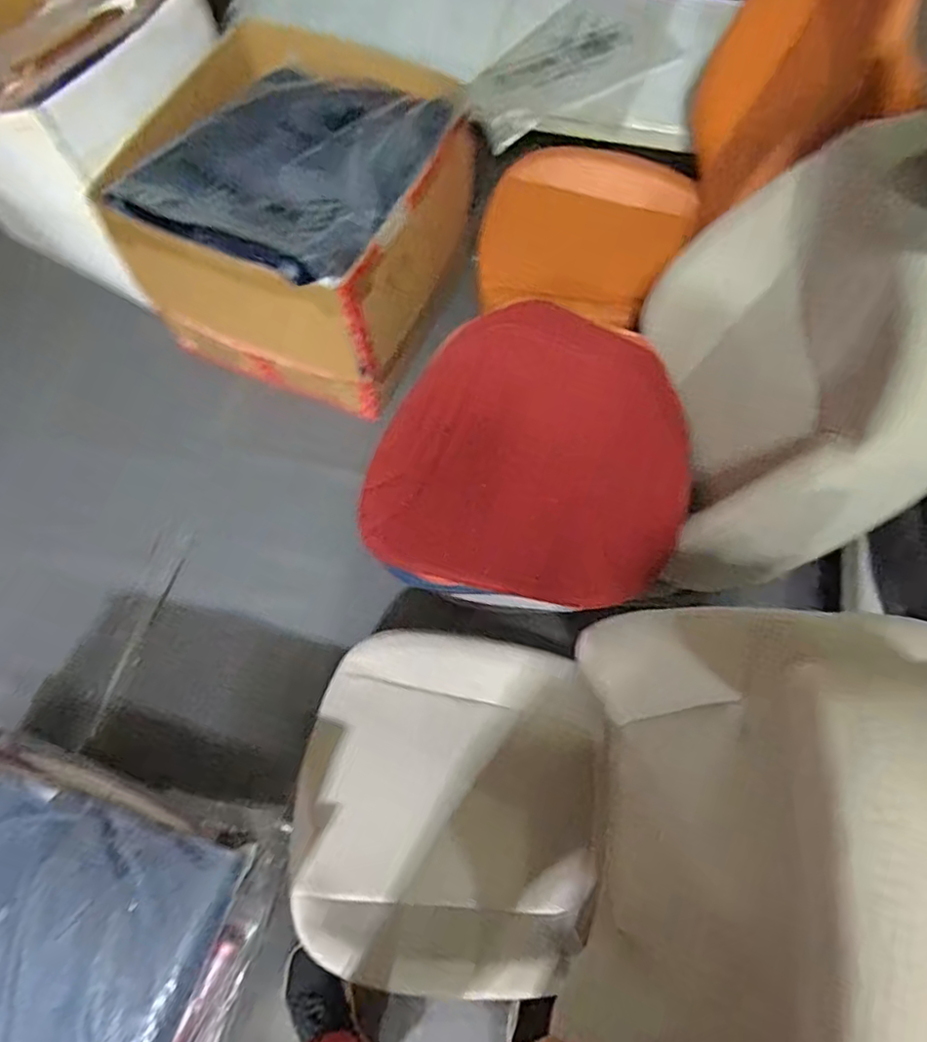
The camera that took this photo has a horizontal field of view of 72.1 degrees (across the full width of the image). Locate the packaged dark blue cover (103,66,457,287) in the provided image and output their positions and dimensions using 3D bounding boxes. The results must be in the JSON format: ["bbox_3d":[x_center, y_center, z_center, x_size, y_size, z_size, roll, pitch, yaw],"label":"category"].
[{"bbox_3d":[-0.318,-0.644,1.138,0.478,0.098,0.445,29,72,12],"label":"packaged dark blue cover"}]

